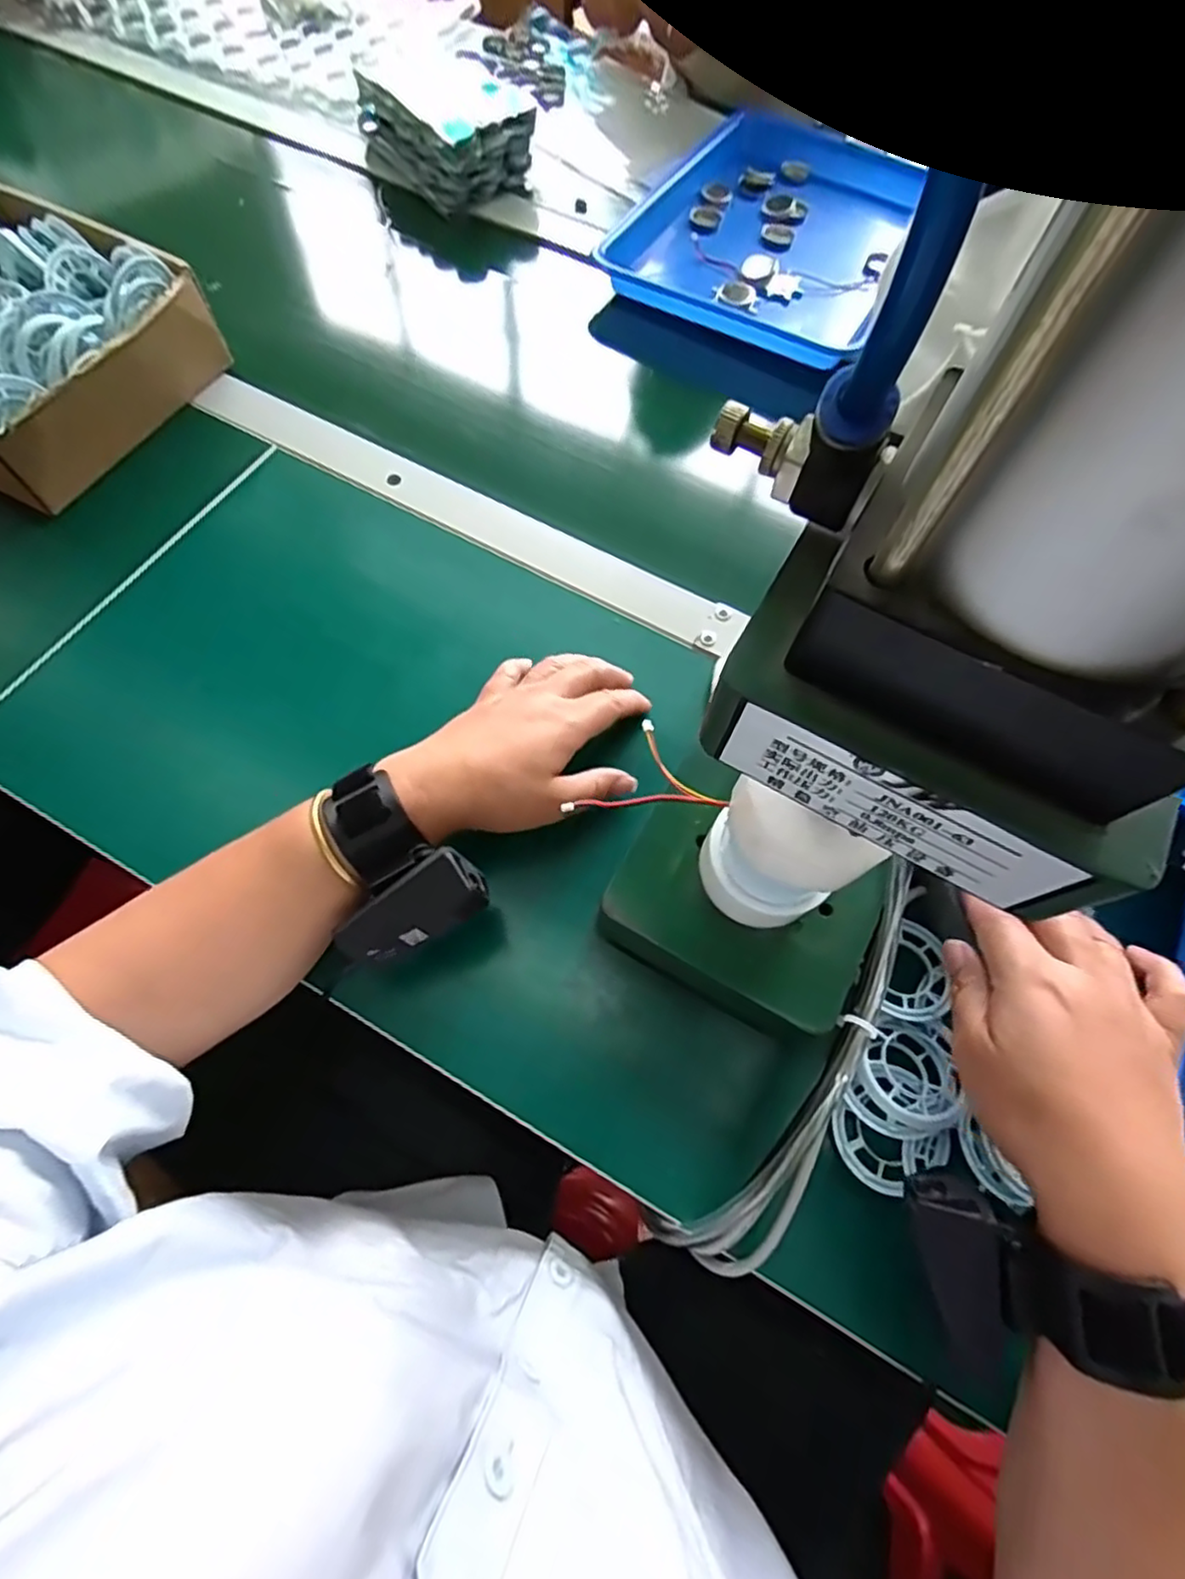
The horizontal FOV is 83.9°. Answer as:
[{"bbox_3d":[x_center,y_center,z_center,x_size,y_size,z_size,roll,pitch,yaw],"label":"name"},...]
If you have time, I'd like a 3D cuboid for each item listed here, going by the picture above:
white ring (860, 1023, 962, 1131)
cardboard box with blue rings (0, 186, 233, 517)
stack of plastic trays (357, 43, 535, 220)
[{"bbox_3d":[0.157,0.142,0.328,0.046,0.011,0.046,1,66,-2],"label":"white ring"},{"bbox_3d":[-0.437,-0.338,0.503,0.220,0.082,0.207,27,68,9],"label":"cardboard box with blue rings"},{"bbox_3d":[-0.155,-0.673,0.673,0.117,0.073,0.200,-38,73,-17],"label":"stack of plastic trays"}]

